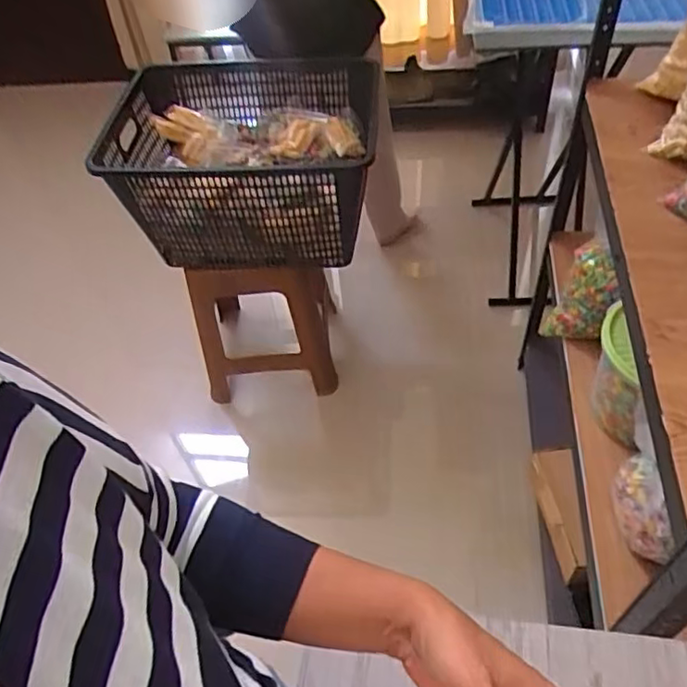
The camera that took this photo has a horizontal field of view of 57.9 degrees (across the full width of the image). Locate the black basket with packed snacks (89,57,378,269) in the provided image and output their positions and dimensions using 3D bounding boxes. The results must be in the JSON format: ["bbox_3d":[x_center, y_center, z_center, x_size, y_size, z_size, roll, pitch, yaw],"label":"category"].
[{"bbox_3d":[-0.207,-0.417,1.414,0.545,0.281,0.469,-1,51,6],"label":"black basket with packed snacks"}]

